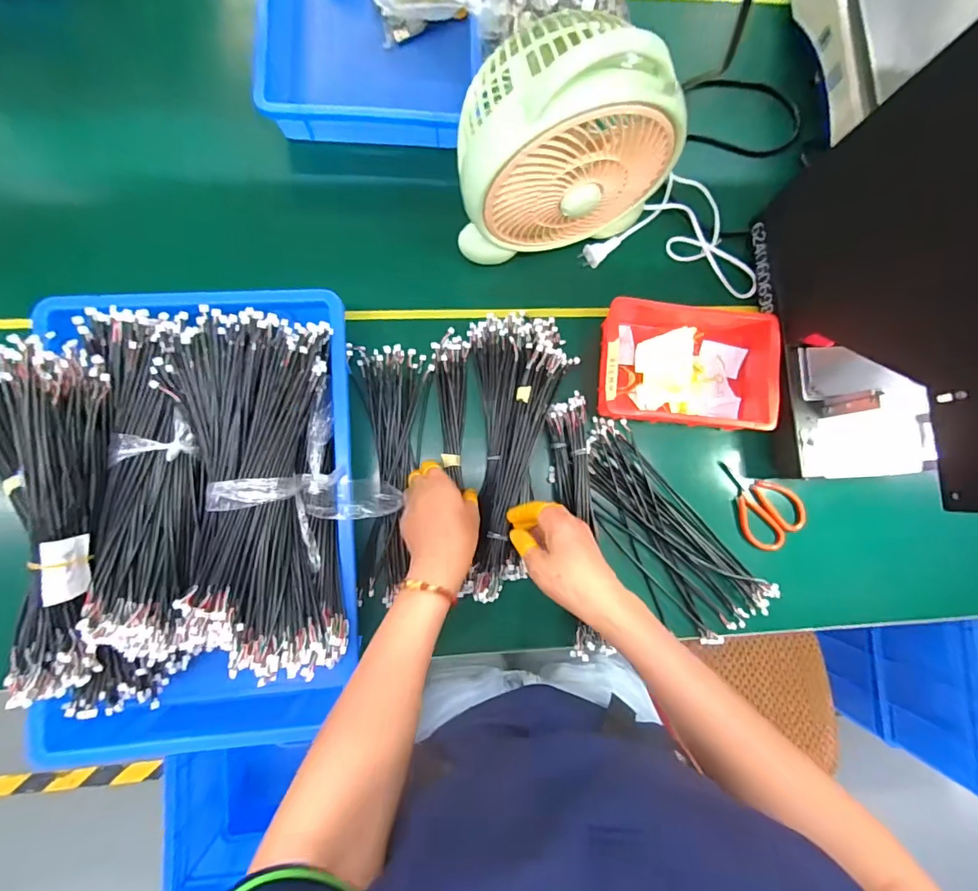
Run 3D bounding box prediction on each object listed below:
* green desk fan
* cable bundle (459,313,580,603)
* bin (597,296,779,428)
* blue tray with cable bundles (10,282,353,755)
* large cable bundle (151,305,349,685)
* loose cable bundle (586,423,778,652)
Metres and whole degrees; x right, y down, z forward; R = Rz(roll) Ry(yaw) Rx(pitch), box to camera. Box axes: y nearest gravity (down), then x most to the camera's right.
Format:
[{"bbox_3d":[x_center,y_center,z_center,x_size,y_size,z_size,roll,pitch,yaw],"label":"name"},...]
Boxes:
[{"bbox_3d":[0.077,-0.285,0.465,0.207,0.228,0.112,-8,86,-5],"label":"green desk fan"},{"bbox_3d":[0.022,0.000,0.528,0.120,0.039,0.311,7,81,-4],"label":"cable bundle"},{"bbox_3d":[0.227,-0.098,0.553,0.203,0.052,0.146,8,85,-4],"label":"bin"},{"bbox_3d":[-0.270,0.077,0.464,0.278,0.130,0.446,-2,86,-5],"label":"blue tray with cable bundles"},{"bbox_3d":[-0.216,0.042,0.440,0.143,0.047,0.324,-5,86,-5],"label":"large cable bundle"},{"bbox_3d":[0.201,0.103,0.555,0.110,0.014,0.283,-40,89,-6],"label":"loose cable bundle"}]

